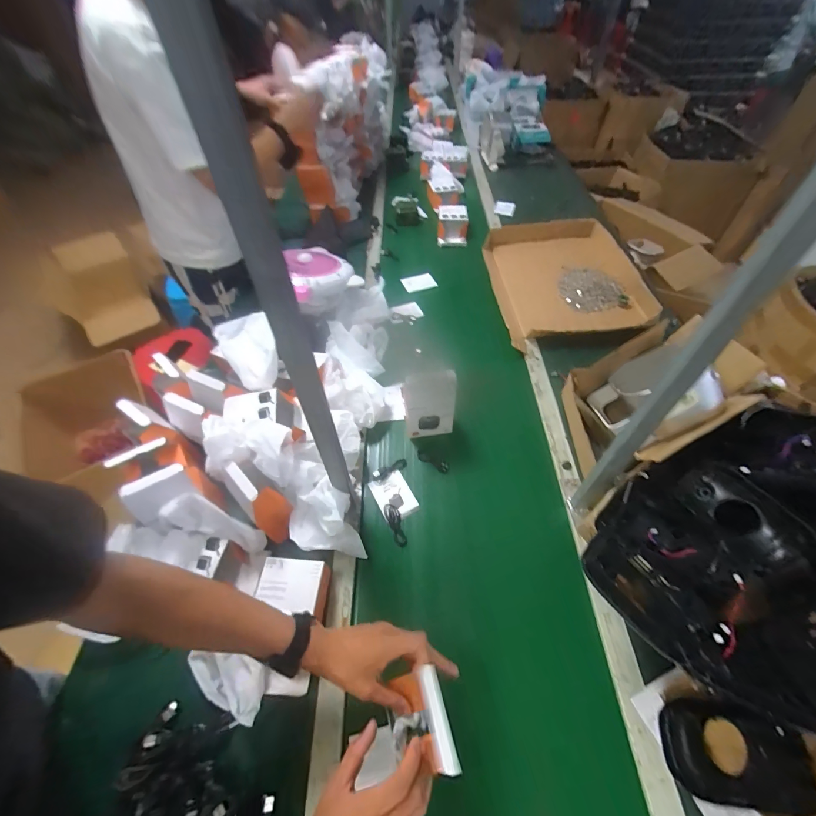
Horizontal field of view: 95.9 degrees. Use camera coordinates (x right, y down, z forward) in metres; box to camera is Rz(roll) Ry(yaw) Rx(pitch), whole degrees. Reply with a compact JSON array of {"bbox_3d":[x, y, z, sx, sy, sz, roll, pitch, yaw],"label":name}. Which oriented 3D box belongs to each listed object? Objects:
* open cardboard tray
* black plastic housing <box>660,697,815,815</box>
[{"bbox_3d":[0.462,-0.395,1.130,0.430,0.098,0.523,-6,51,-4],"label":"open cardboard tray"},{"bbox_3d":[0.401,0.415,0.439,0.163,0.035,0.095,6,52,6],"label":"black plastic housing"}]

